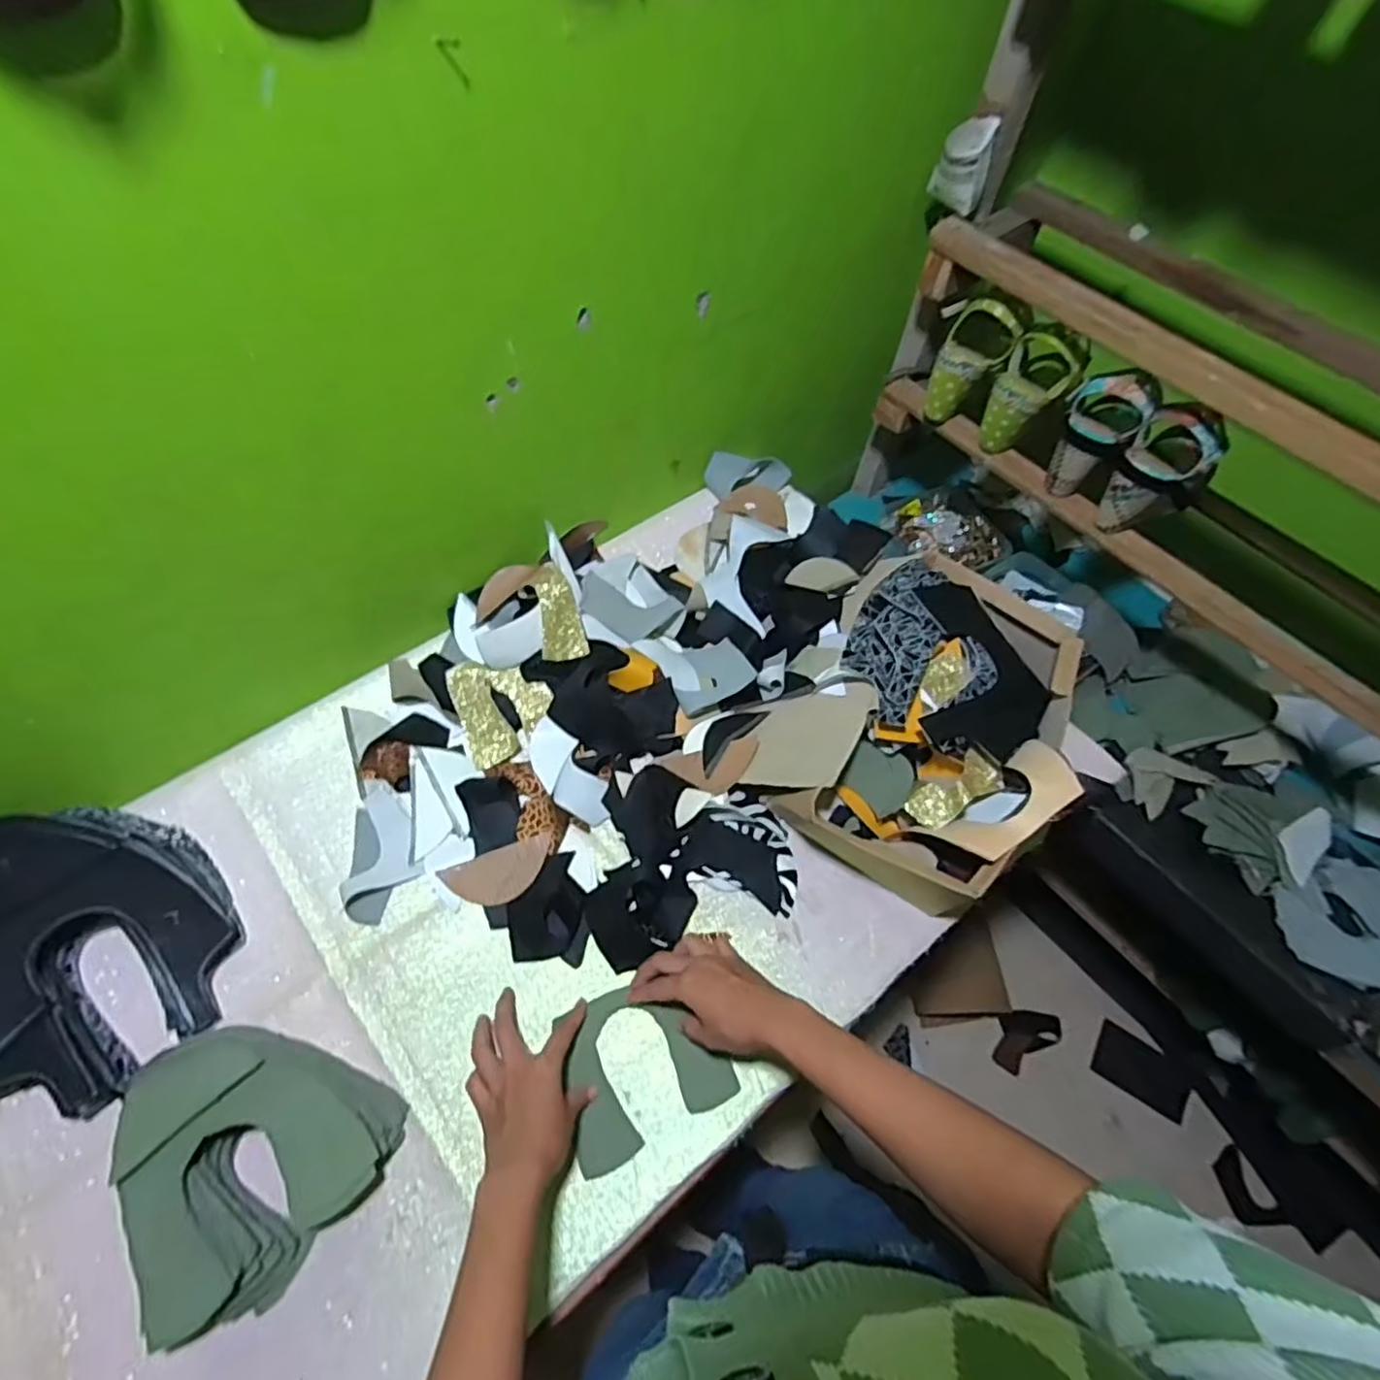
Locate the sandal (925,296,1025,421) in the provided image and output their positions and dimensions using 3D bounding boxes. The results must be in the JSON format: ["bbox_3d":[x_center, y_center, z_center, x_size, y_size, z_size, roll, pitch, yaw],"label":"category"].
[{"bbox_3d":[0.332,-0.403,0.836,0.084,0.143,0.055,42,35,19],"label":"sandal"}]

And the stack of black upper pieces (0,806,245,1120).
[{"bbox_3d":[-0.516,0.207,0.570,0.196,0.095,0.245,-30,65,-20],"label":"stack of black upper pieces"}]

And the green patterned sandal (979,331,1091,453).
[{"bbox_3d":[0.410,-0.358,0.815,0.083,0.131,0.082,30,61,13],"label":"green patterned sandal"}]

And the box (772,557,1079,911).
[{"bbox_3d":[0.254,0.033,0.709,0.231,0.150,0.337,22,59,9],"label":"box"}]

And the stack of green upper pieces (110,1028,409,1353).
[{"bbox_3d":[-0.337,0.347,0.505,0.171,0.094,0.183,40,64,19],"label":"stack of green upper pieces"}]

